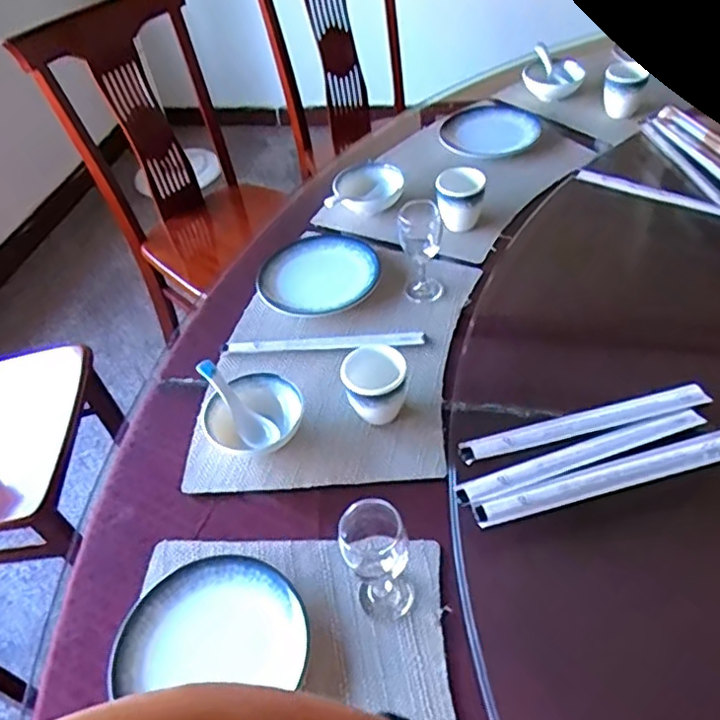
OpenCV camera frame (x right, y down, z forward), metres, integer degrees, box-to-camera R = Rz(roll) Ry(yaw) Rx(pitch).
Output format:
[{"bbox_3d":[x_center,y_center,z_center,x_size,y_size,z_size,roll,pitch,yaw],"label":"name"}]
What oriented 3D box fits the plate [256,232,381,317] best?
[{"bbox_3d":[-0.059,-0.125,0.948,0.165,0.027,0.165,-4,47,4],"label":"plate"}]

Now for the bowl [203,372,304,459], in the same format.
[{"bbox_3d":[-0.120,0.070,0.752,0.111,0.051,0.105,-4,47,4],"label":"bowl"}]

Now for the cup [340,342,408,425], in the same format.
[{"bbox_3d":[0.019,0.035,0.740,0.068,0.083,0.066,-4,47,4],"label":"cup"}]

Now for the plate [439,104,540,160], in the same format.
[{"bbox_3d":[0.236,-0.420,1.172,0.165,0.026,0.142,8,49,15],"label":"plate"}]

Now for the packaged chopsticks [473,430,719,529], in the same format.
[{"bbox_3d":[0.241,0.116,0.634,0.263,0.013,0.027,-14,47,-5],"label":"packaged chopsticks"}]

